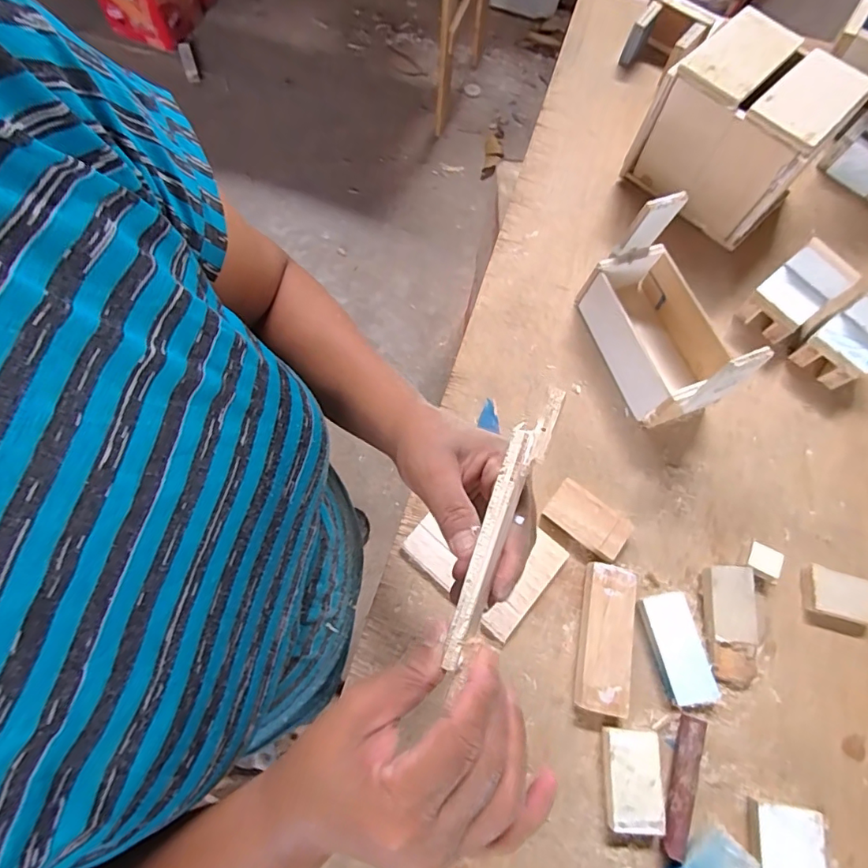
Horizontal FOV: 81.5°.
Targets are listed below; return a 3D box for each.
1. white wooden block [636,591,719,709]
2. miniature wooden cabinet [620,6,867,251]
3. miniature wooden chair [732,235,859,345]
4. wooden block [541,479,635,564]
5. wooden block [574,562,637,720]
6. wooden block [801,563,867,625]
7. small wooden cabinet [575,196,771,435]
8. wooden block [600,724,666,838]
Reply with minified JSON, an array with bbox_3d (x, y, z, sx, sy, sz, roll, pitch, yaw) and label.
[{"bbox_3d":[0.207,0.182,0.431,0.039,0.015,0.084,-13,71,-7],"label":"white wooden block"},{"bbox_3d":[0.331,-0.326,0.552,0.128,0.143,0.161,-42,77,-15],"label":"miniature wooden cabinet"},{"bbox_3d":[0.374,-0.146,0.529,0.068,0.076,0.062,-35,75,-14],"label":"miniature wooden chair"},{"bbox_3d":[0.143,0.080,0.469,0.073,0.020,0.041,38,73,11],"label":"wooden block"},{"bbox_3d":[0.147,0.174,0.434,0.043,0.019,0.116,12,70,2],"label":"wooden block"},{"bbox_3d":[0.363,0.145,0.452,0.054,0.020,0.039,21,71,6],"label":"wooden block"},{"bbox_3d":[0.223,-0.107,0.476,0.084,0.132,0.165,-18,72,-9],"label":"small wooden cabinet"},{"bbox_3d":[0.157,0.273,0.399,0.041,0.018,0.068,5,70,0],"label":"wooden block"}]

